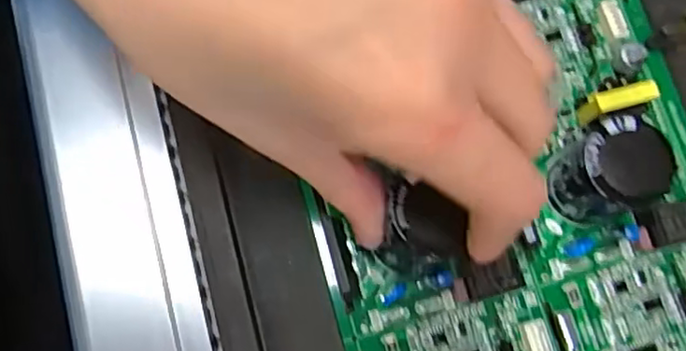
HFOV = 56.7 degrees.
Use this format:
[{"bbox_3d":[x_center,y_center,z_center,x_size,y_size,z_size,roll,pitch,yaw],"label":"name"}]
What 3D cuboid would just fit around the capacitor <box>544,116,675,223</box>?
[{"bbox_3d":[0.091,0.000,0.222,0.027,0.044,0.029,0,77,-1],"label":"capacitor"}]

